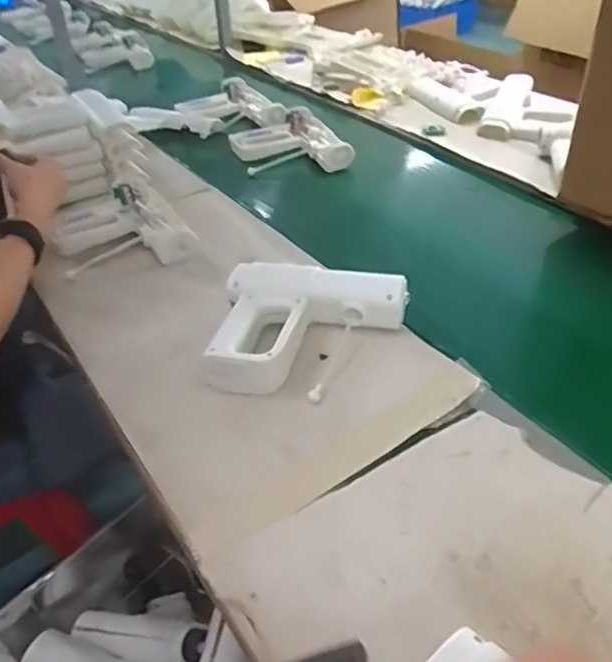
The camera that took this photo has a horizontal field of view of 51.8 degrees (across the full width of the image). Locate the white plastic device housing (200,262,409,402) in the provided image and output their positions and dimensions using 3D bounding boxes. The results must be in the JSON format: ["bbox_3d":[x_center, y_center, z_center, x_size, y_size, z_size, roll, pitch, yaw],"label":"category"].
[{"bbox_3d":[0.001,-0.002,0.716,0.211,0.060,0.164,5,40,13],"label":"white plastic device housing"}]

